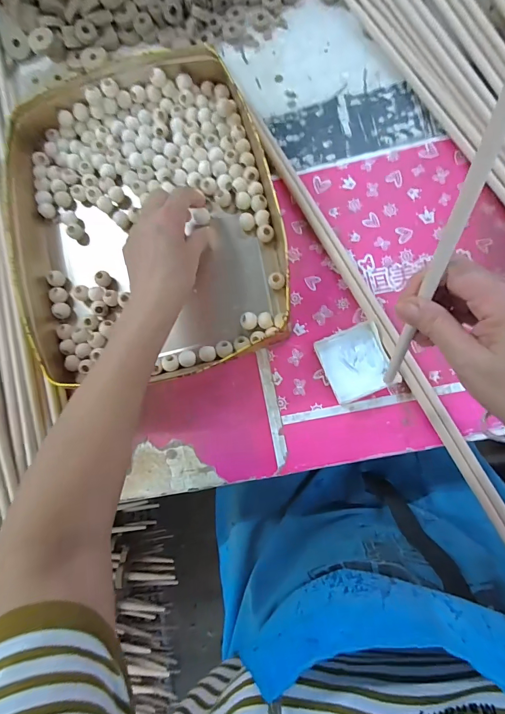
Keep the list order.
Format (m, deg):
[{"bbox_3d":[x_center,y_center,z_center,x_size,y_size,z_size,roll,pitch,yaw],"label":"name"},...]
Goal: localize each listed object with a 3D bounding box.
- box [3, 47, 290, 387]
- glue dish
[{"bbox_3d":[-0.129,-0.167,0.428,0.309,0.055,0.384,-11,83,4],"label":"box"},{"bbox_3d":[0.117,0.006,0.409,0.072,0.014,0.076,-23,82,3],"label":"glue dish"}]

